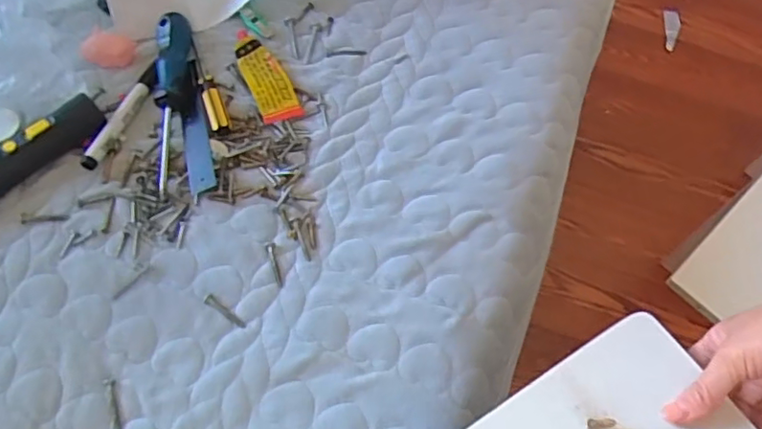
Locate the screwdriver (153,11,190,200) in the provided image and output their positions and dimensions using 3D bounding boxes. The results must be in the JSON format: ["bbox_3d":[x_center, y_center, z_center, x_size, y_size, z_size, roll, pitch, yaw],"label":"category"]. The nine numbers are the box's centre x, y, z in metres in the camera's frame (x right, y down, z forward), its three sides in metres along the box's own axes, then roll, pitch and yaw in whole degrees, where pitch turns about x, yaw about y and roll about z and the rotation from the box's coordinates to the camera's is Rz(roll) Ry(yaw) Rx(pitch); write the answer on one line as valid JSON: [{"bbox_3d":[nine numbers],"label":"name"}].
[{"bbox_3d":[-0.198,-0.112,0.568,0.033,0.024,0.194,-8,64,-5],"label":"screwdriver"}]

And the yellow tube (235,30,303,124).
[{"bbox_3d":[-0.116,-0.140,0.589,0.039,0.016,0.114,-23,67,-12],"label":"yellow tube"}]

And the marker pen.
[{"bbox_3d":[-0.243,-0.094,0.562,0.019,0.017,0.122,22,65,9],"label":"marker pen"}]

